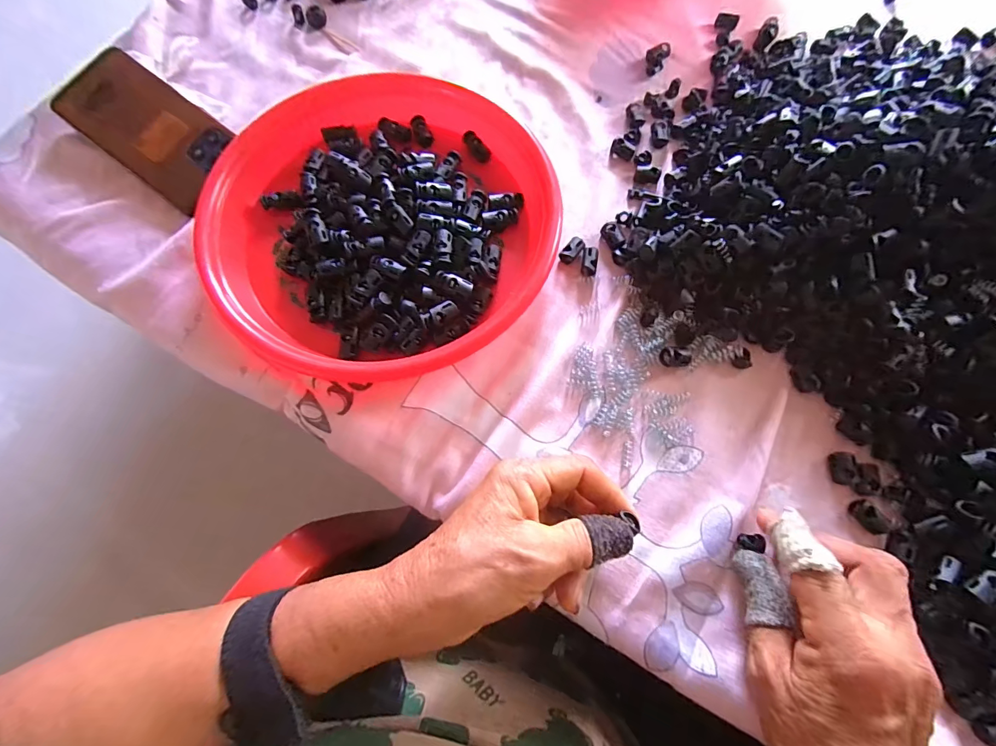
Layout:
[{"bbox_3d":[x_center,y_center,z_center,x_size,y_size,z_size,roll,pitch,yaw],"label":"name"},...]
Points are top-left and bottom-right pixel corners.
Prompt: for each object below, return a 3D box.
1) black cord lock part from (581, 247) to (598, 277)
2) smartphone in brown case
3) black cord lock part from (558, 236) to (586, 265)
[{"bbox_3d":[0.068,-0.082,0.311,0.011,0.011,0.019,7,72,2],"label":"black cord lock part"},{"bbox_3d":[-0.272,-0.193,0.333,0.157,0.015,0.074,38,84,4],"label":"smartphone in brown case"},{"bbox_3d":[0.056,-0.092,0.315,0.013,0.010,0.019,42,76,13],"label":"black cord lock part"}]

